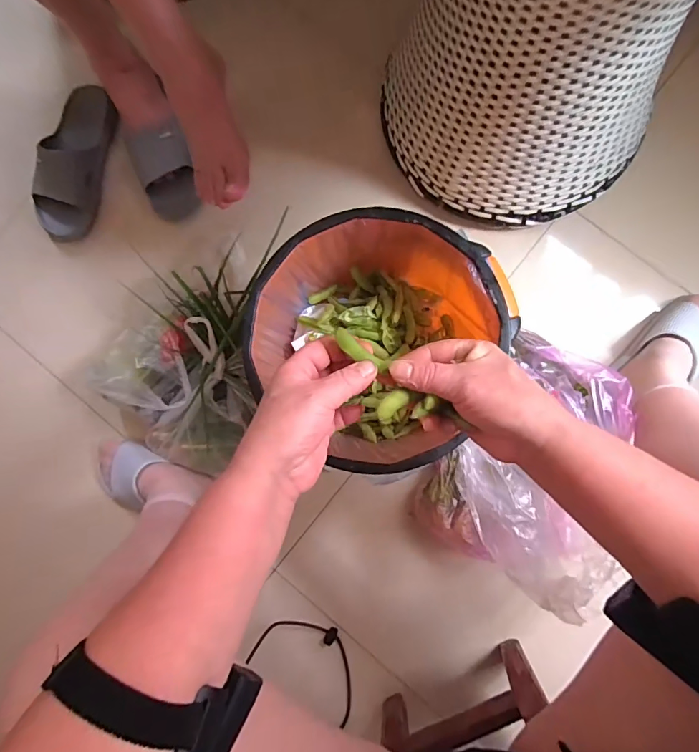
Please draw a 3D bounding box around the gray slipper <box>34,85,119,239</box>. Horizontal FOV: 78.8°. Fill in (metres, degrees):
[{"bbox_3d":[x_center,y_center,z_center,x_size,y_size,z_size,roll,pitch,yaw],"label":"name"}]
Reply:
[{"bbox_3d":[-0.493,-0.382,0.752,0.103,0.061,0.270,12,89,5],"label":"gray slipper"}]

